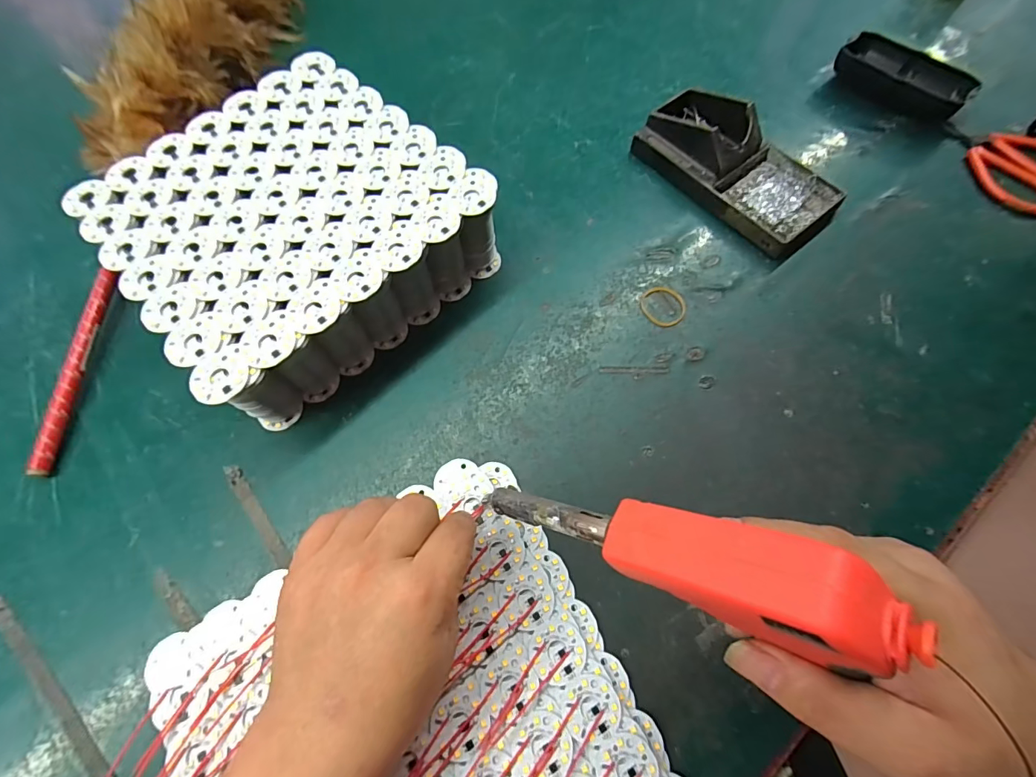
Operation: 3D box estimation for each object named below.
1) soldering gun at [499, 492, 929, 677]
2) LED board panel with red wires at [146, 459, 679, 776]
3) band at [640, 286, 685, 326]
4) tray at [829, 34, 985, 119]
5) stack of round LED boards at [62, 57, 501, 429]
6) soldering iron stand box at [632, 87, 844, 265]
[{"bbox_3d":[0.049,0.064,0.182,0.164,0.031,0.029,2,60,49],"label":"soldering gun"},{"bbox_3d":[-0.054,0.182,0.233,0.220,0.008,0.226,-30,70,-10],"label":"LED board panel with red wires"},{"bbox_3d":[0.109,-0.063,0.334,0.033,0.004,0.035,-1,68,1],"label":"band"},{"bbox_3d":[0.342,-0.276,0.400,0.050,0.027,0.109,-39,72,-13],"label":"tray"},{"bbox_3d":[-0.157,-0.113,0.326,0.210,0.072,0.212,42,75,16],"label":"stack of round LED boards"},{"bbox_3d":[0.178,-0.183,0.362,0.089,0.040,0.168,-42,73,-14],"label":"soldering iron stand box"}]

